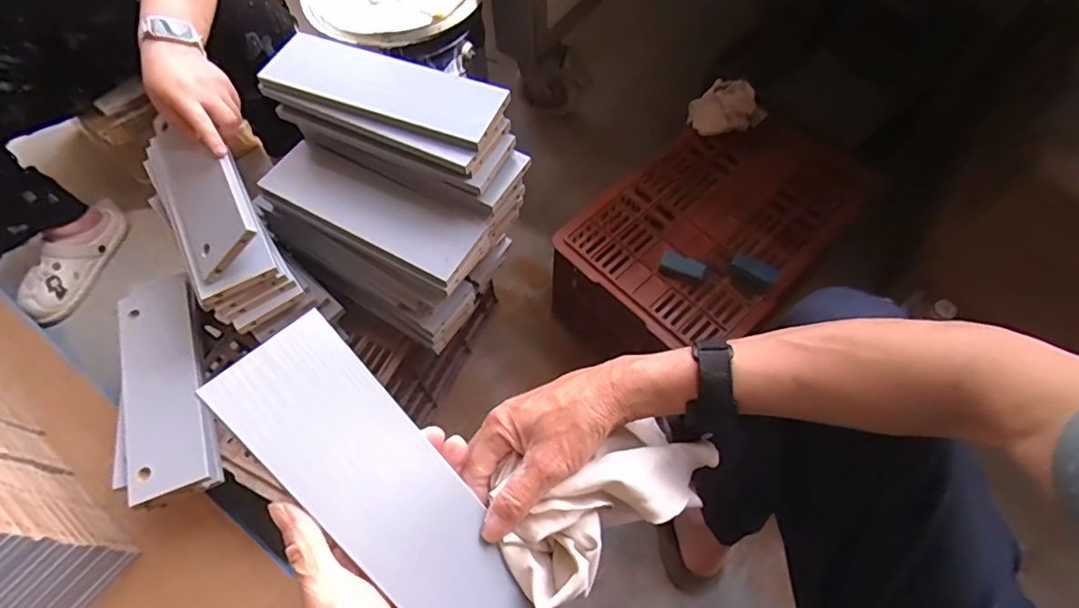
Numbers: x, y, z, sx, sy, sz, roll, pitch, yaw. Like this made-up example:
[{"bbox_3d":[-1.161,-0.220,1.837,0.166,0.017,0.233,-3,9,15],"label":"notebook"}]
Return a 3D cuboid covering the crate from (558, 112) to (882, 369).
[{"bbox_3d":[0.285,-0.092,0.927,0.464,0.237,0.303,-37,68,-17],"label":"crate"}]

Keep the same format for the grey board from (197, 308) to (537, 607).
[{"bbox_3d":[-0.089,0.130,0.351,0.262,0.006,0.079,53,55,-10],"label":"grey board"}]

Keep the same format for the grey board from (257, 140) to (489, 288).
[{"bbox_3d":[-0.194,-0.113,0.632,0.262,0.020,0.088,26,66,14],"label":"grey board"}]

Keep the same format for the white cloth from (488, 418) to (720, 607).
[{"bbox_3d":[0.046,0.136,0.403,0.167,0.064,0.092,-32,66,-16],"label":"white cloth"}]

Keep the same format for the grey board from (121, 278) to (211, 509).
[{"bbox_3d":[-0.454,0.095,0.654,0.079,0.024,0.265,-13,68,-23],"label":"grey board"}]

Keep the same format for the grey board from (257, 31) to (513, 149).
[{"bbox_3d":[-0.167,-0.238,0.596,0.256,0.018,0.084,20,69,5],"label":"grey board"}]

